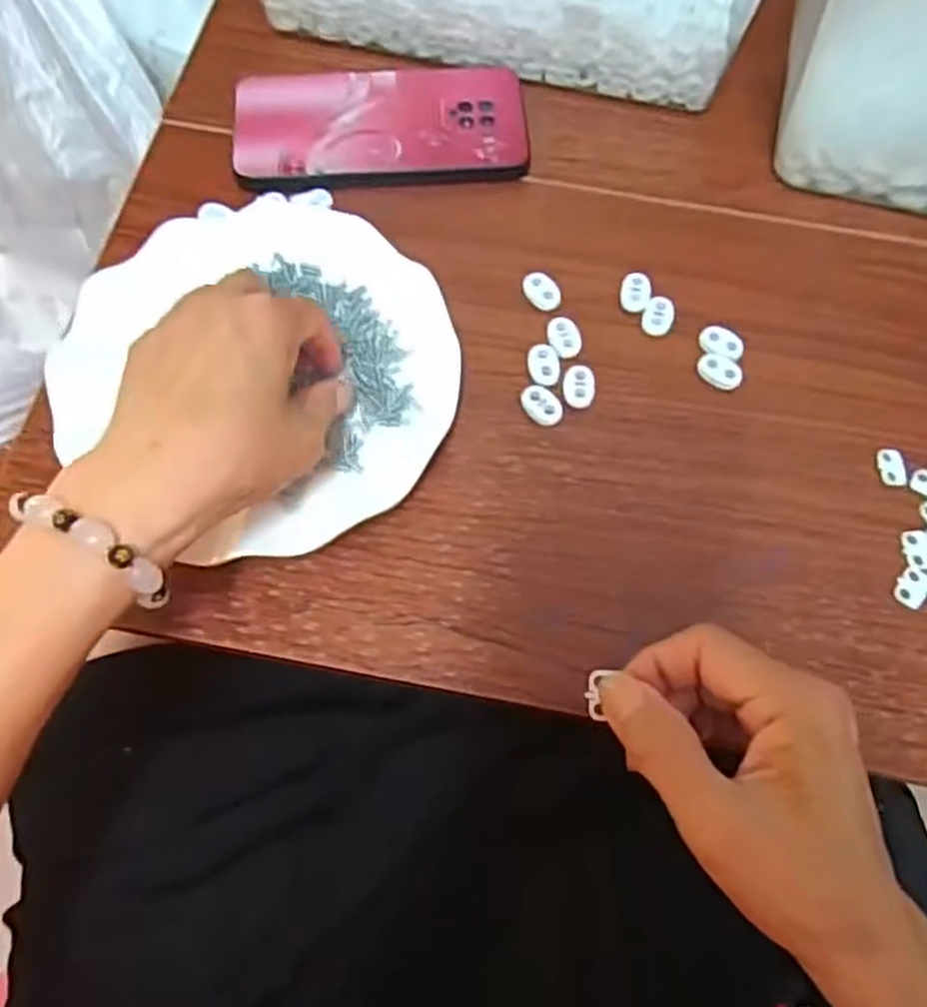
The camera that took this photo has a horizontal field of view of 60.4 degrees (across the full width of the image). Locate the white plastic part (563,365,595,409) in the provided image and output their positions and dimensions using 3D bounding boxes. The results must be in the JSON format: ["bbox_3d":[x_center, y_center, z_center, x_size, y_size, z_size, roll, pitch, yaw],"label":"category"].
[{"bbox_3d":[0.058,-0.058,0.399,0.016,0.007,0.022,-2,68,-1],"label":"white plastic part"}]

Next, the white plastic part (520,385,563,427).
[{"bbox_3d":[0.039,-0.048,0.395,0.022,0.006,0.017,38,73,14],"label":"white plastic part"}]

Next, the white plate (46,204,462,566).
[{"bbox_3d":[-0.095,-0.067,0.388,0.184,0.035,0.179,0,68,0],"label":"white plate"}]

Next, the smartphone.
[{"bbox_3d":[-0.047,-0.215,0.456,0.162,0.012,0.083,-5,68,-2],"label":"smartphone"}]

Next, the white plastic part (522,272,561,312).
[{"bbox_3d":[0.041,-0.111,0.418,0.016,0.004,0.023,-39,73,-14],"label":"white plastic part"}]

